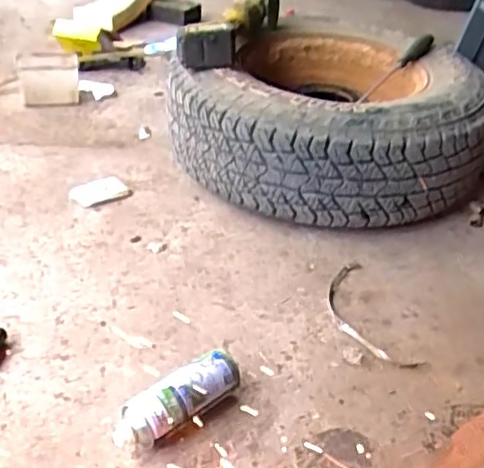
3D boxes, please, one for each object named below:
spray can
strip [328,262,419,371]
[{"bbox_3d":[-0.083,0.226,0.866,0.186,0.065,0.064,-27,45,-35],"label":"spray can"},{"bbox_3d":[0.200,0.135,1.084,0.097,0.012,0.254,-7,37,-13],"label":"strip"}]

